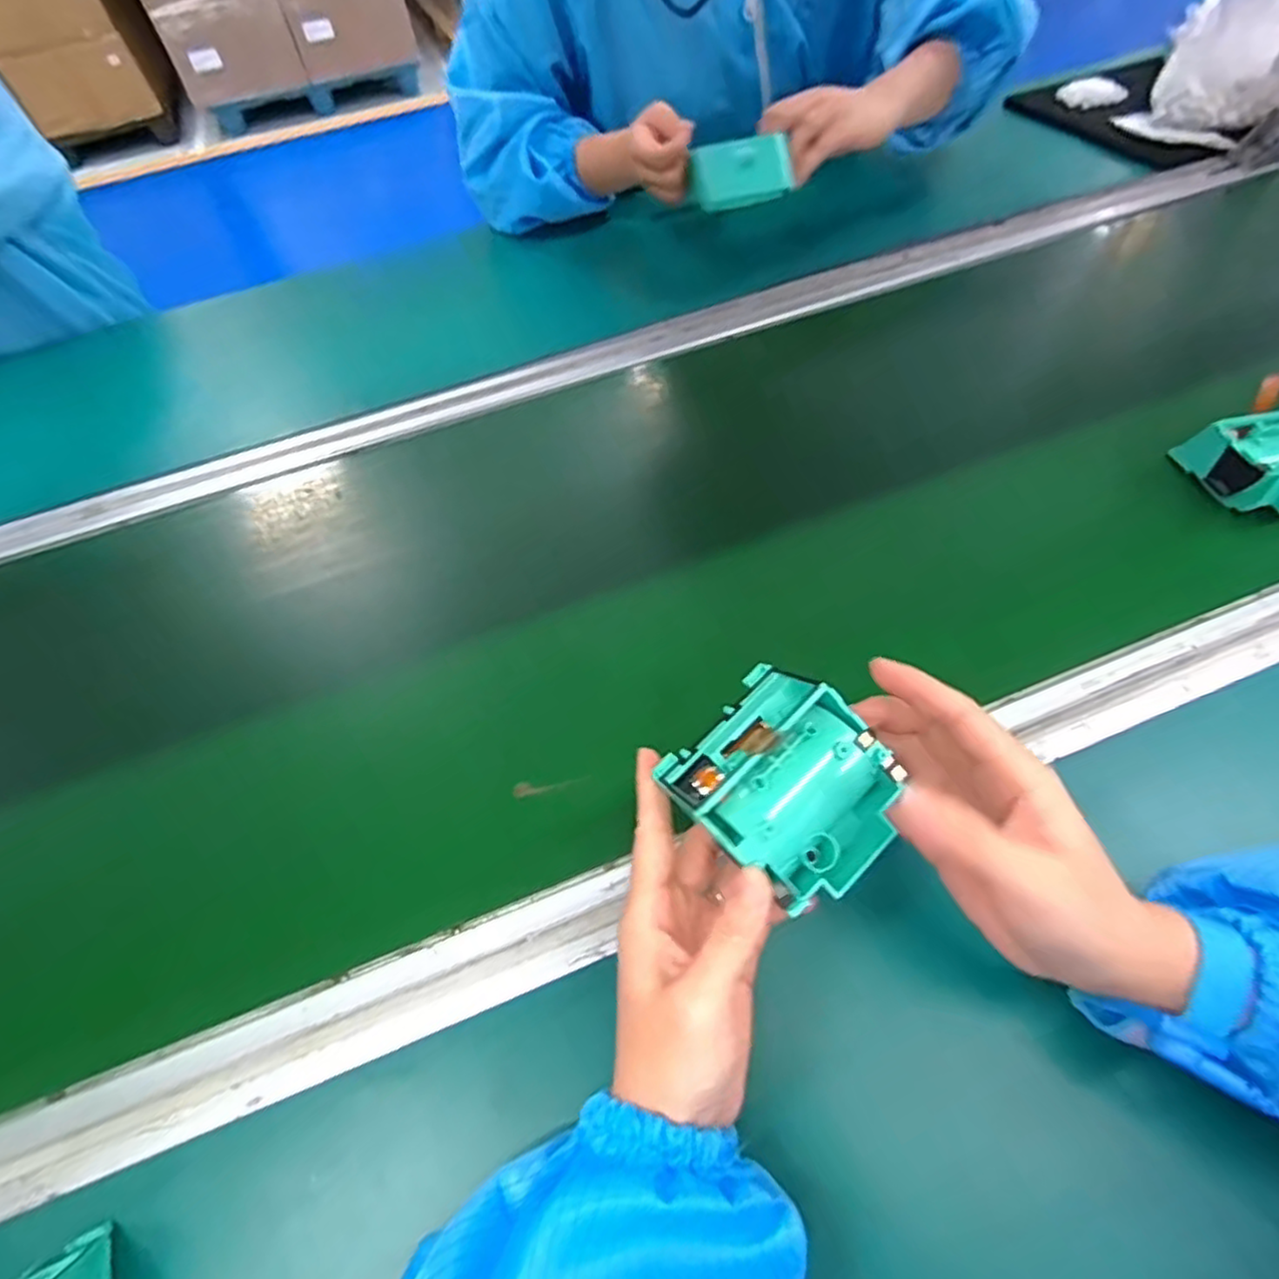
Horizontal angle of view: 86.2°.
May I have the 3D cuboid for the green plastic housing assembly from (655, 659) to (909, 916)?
[{"bbox_3d":[0.059,0.058,0.279,0.074,0.039,0.084,-39,62,-20],"label":"green plastic housing assembly"}]

